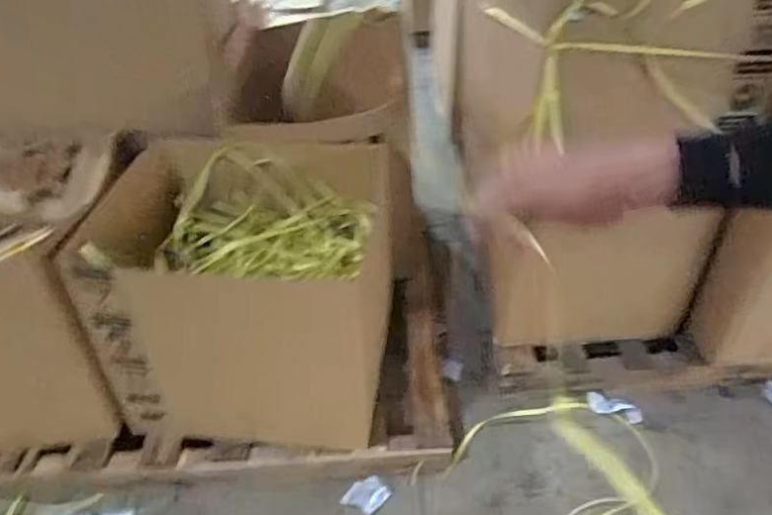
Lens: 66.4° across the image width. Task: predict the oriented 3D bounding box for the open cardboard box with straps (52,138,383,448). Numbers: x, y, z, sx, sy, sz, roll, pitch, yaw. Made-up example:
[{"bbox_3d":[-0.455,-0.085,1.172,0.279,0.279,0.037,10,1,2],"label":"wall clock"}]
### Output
[{"bbox_3d":[-0.357,0.062,1.558,0.669,0.519,0.612,4,38,6],"label":"open cardboard box with straps"}]

